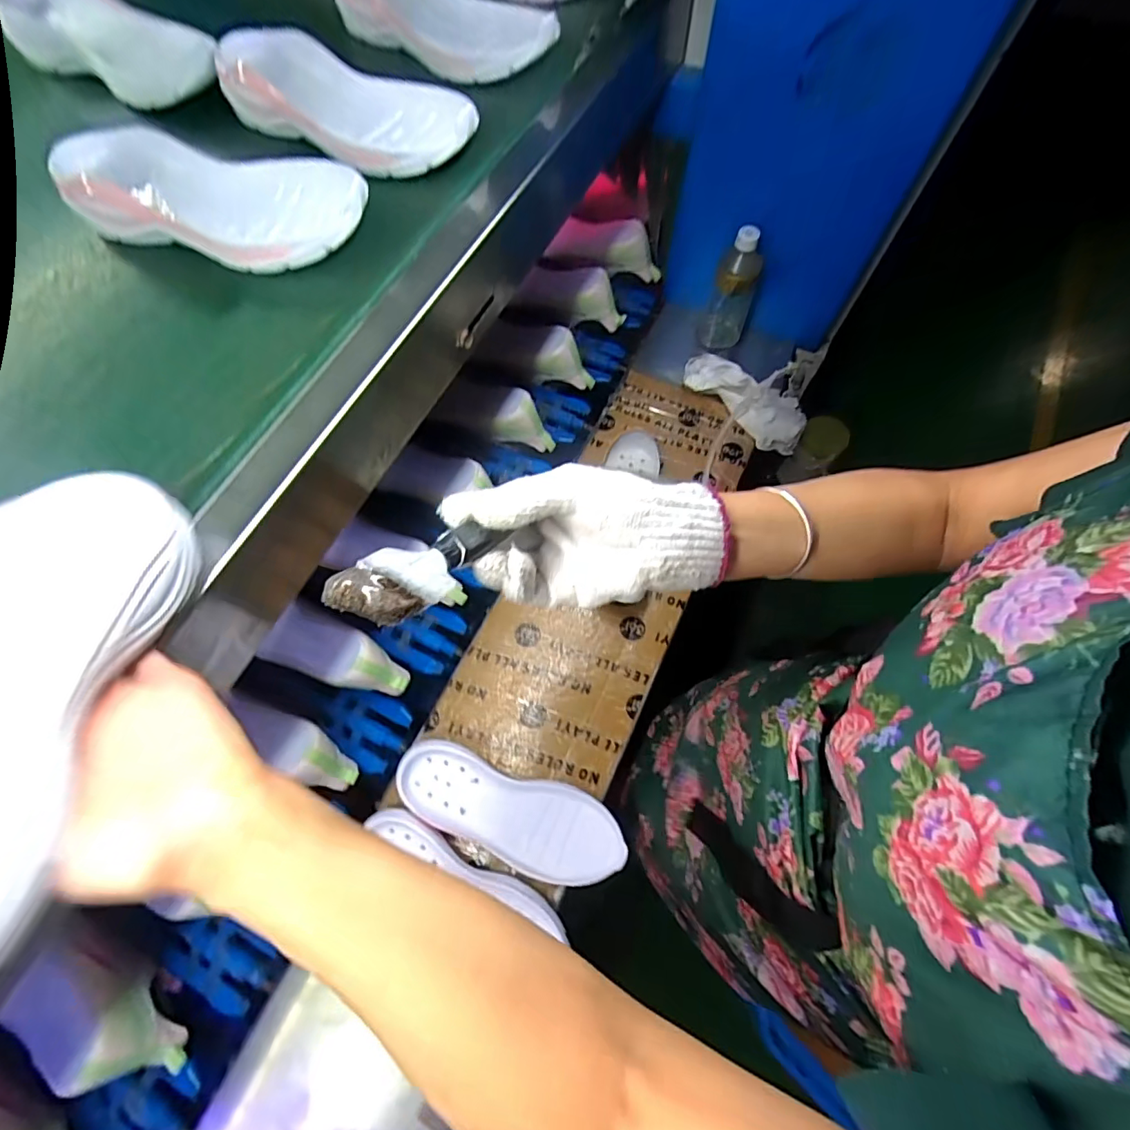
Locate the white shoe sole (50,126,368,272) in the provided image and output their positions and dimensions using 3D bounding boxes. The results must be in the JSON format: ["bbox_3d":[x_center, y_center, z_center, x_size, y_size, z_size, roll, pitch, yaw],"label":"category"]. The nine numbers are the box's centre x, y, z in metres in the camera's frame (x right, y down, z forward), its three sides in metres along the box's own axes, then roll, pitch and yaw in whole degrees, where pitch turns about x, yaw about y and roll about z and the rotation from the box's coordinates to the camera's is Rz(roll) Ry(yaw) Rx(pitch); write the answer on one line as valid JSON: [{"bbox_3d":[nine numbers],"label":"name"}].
[{"bbox_3d":[-0.271,-0.288,0.400,0.236,0.055,0.083,17,70,8],"label":"white shoe sole"}]

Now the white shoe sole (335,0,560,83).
[{"bbox_3d":[-0.112,-0.508,0.469,0.240,0.044,0.079,34,72,15],"label":"white shoe sole"}]

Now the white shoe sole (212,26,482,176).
[{"bbox_3d":[-0.188,-0.388,0.437,0.236,0.057,0.071,31,73,13],"label":"white shoe sole"}]

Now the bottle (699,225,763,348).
[{"bbox_3d":[0.246,-0.397,0.746,0.065,0.197,0.062,13,70,7],"label":"bottle"}]

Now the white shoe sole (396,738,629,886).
[{"bbox_3d":[-0.063,0.280,0.574,0.257,0.034,0.093,16,68,9],"label":"white shoe sole"}]

